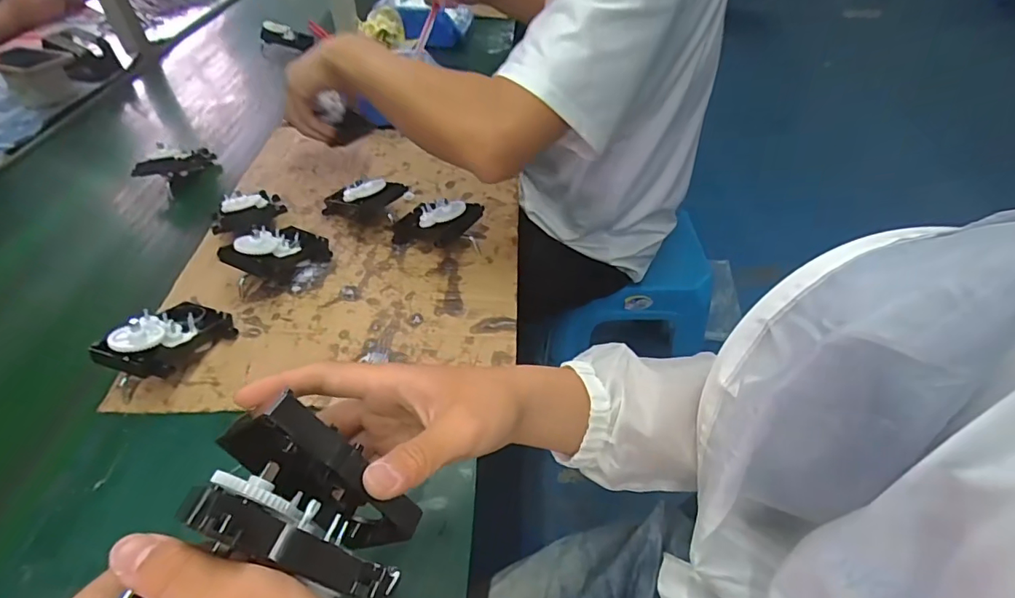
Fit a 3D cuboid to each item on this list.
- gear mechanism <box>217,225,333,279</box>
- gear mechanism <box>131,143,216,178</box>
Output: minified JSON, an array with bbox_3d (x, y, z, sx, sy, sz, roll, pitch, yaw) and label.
[{"bbox_3d":[-0.251,-0.054,0.549,0.064,0.050,0.101,24,51,23],"label":"gear mechanism"},{"bbox_3d":[-0.461,-0.198,0.710,0.038,0.041,0.119,17,30,19],"label":"gear mechanism"}]

